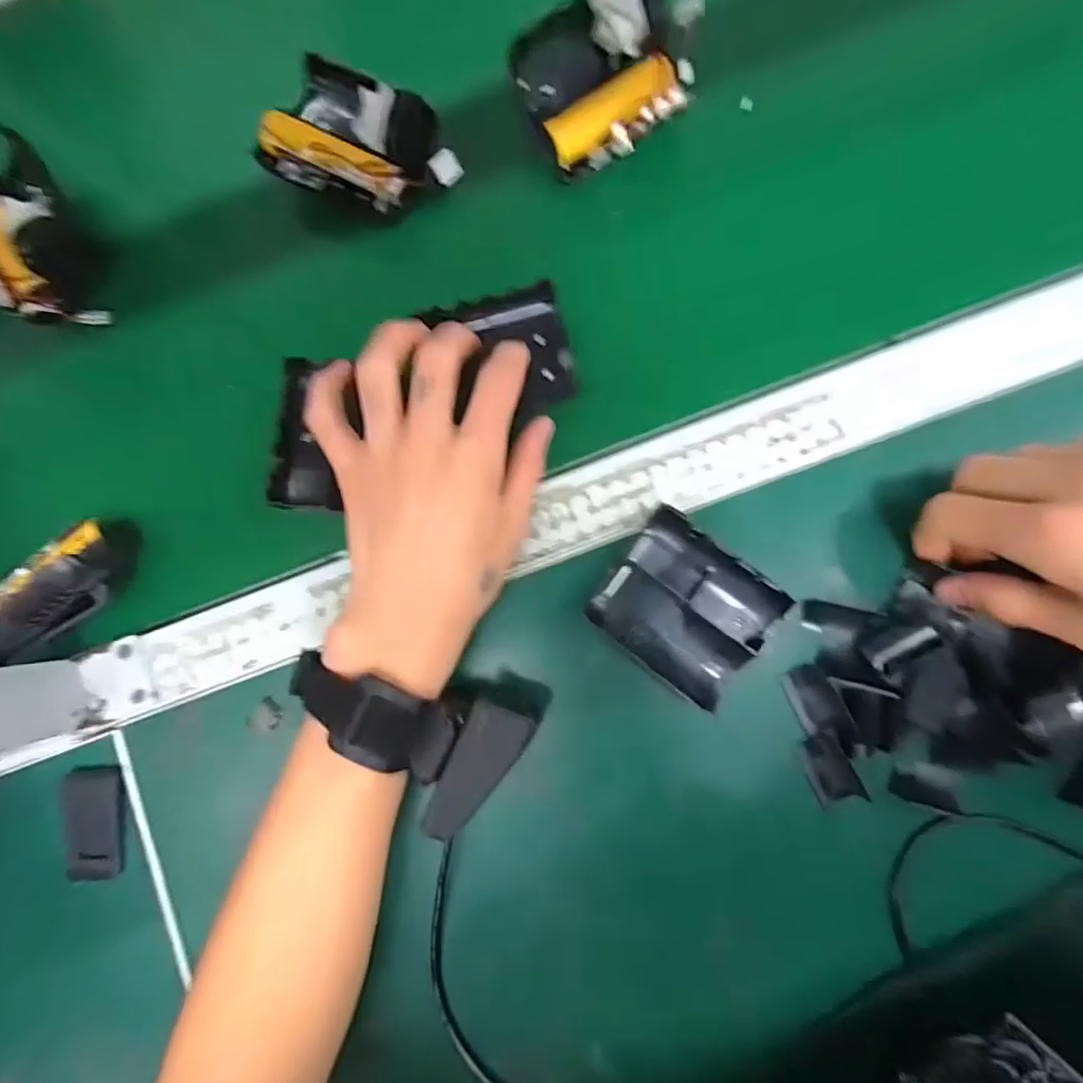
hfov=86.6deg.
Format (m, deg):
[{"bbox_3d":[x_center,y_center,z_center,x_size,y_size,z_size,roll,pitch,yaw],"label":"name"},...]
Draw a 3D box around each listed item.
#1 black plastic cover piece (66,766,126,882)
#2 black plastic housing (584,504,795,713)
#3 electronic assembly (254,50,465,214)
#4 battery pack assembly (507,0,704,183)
[{"bbox_3d":[-0.237,0.150,0.304,0.032,0.008,0.058,-2,84,4],"label":"black plastic cover piece"},{"bbox_3d":[0.070,0.033,0.282,0.074,0.023,0.067,38,89,7],"label":"black plastic housing"},{"bbox_3d":[-0.095,-0.216,0.310,0.094,0.028,0.067,20,87,6],"label":"electronic assembly"},{"bbox_3d":[0.038,-0.245,0.298,0.093,0.043,0.057,-28,83,2],"label":"battery pack assembly"}]

